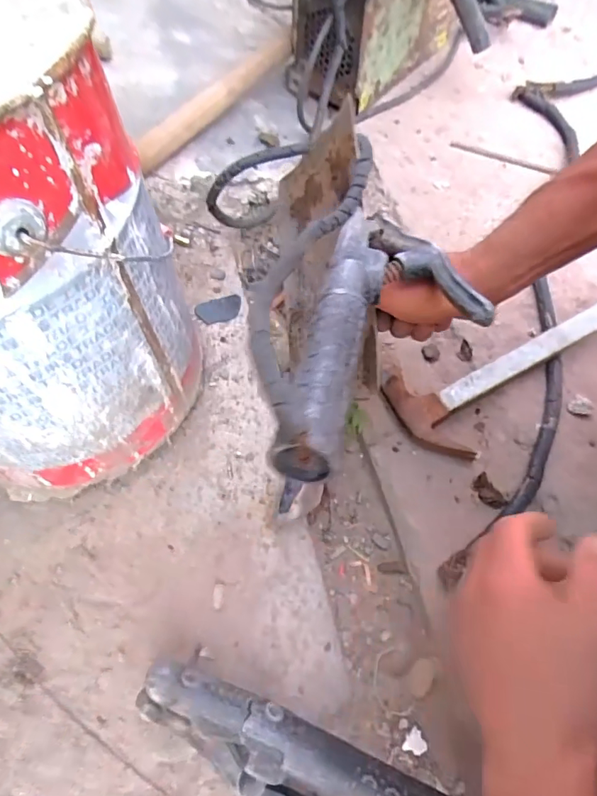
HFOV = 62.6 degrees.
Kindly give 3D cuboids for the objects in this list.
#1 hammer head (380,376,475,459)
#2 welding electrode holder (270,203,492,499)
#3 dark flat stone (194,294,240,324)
[{"bbox_3d":[0.136,0.021,0.532,0.048,0.026,0.118,-28,66,-12],"label":"hammer head"},{"bbox_3d":[0.028,-0.048,0.318,0.035,0.027,0.256,11,49,7],"label":"welding electrode holder"},{"bbox_3d":[-0.100,-0.112,0.617,0.056,0.006,0.036,-15,64,-6],"label":"dark flat stone"}]

